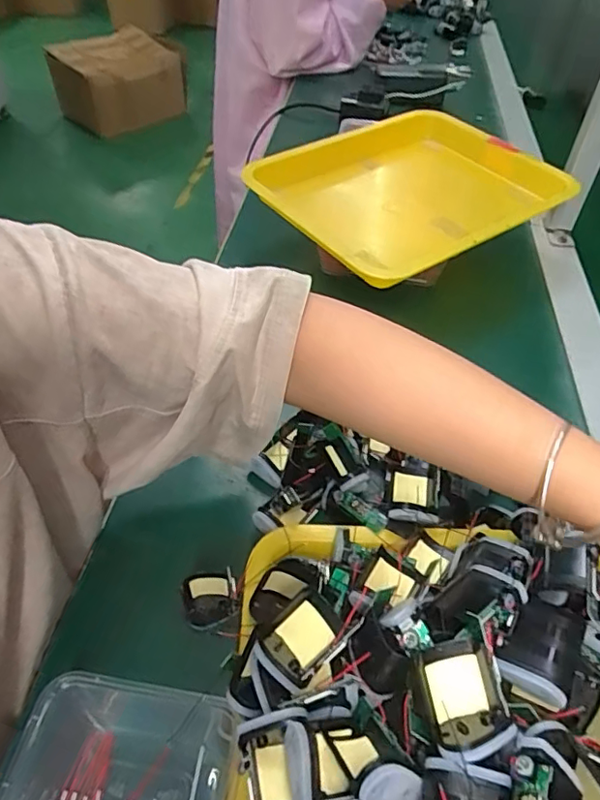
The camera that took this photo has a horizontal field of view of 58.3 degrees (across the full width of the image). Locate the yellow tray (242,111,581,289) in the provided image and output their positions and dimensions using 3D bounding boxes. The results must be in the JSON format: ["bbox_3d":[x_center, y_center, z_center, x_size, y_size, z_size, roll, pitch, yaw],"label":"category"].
[{"bbox_3d":[0.127,-0.247,0.629,0.328,0.045,0.272,-29,54,-26],"label":"yellow tray"}]

